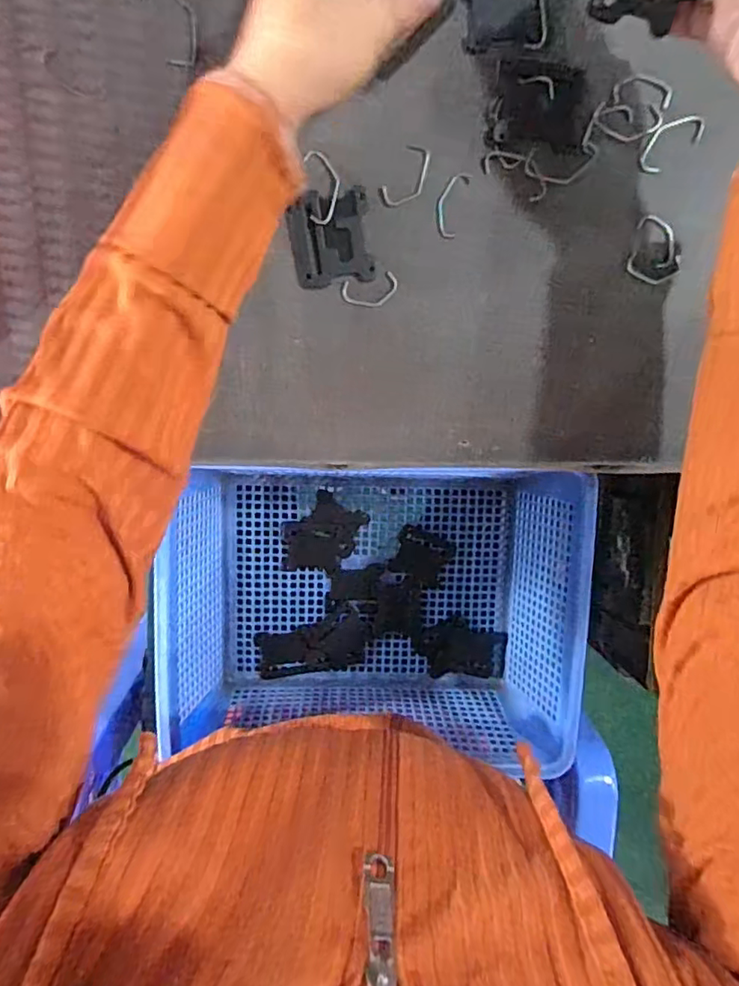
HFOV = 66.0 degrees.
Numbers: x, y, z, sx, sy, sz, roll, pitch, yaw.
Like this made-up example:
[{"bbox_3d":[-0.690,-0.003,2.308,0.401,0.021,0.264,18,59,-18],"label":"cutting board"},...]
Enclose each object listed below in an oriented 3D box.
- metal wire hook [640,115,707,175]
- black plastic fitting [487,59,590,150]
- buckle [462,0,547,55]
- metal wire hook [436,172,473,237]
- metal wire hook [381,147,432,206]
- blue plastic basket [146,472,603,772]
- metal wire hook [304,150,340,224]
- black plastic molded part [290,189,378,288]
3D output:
[{"bbox_3d":[0.174,-0.203,0.329,0.043,0.005,0.020,-37,91,-1],"label":"metal wire hook"},{"bbox_3d":[0.096,-0.217,0.318,0.054,0.004,0.042,2,100,-3],"label":"black plastic fitting"},{"bbox_3d":[0.074,-0.265,0.309,0.048,0.004,0.044,-3,100,-2],"label":"buckle"},{"bbox_3d":[0.047,-0.167,0.329,0.014,0.004,0.036,15,97,-5],"label":"metal wire hook"},{"bbox_3d":[0.022,-0.180,0.325,0.019,0.004,0.036,32,95,-7],"label":"metal wire hook"},{"bbox_3d":[0.004,0.085,0.443,0.294,0.108,0.213,3,100,-3],"label":"blue plastic basket"},{"bbox_3d":[-0.026,-0.173,0.321,0.018,0.004,0.039,-4,99,-3],"label":"metal wire hook"},{"bbox_3d":[-0.022,-0.146,0.326,0.045,0.006,0.050,-8,100,-1],"label":"black plastic molded part"}]

